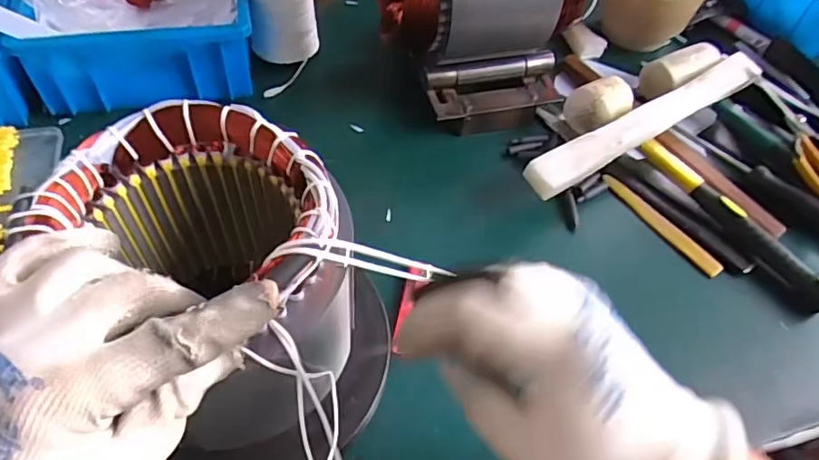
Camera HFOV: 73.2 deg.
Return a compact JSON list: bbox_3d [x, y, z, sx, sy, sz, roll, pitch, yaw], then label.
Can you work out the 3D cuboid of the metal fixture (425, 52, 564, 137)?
[{"bbox_3d":[0.088,-0.135,0.551,0.136,0.045,0.056,-12,56,-14],"label":"metal fixture"}]

